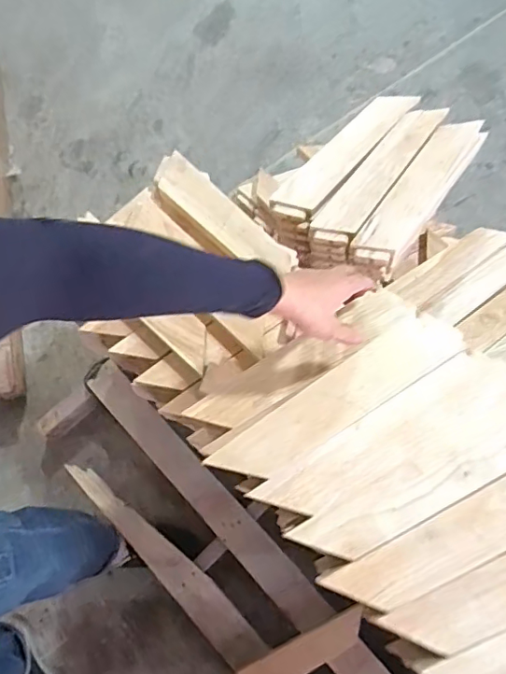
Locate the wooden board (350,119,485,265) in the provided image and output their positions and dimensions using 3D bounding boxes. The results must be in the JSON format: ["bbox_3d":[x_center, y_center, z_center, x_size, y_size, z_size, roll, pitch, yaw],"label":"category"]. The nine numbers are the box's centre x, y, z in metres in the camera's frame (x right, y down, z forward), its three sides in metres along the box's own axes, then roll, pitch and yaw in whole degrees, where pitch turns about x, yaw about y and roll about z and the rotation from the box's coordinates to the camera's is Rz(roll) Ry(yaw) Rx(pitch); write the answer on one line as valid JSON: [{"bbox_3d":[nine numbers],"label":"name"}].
[{"bbox_3d":[0.262,-0.233,0.841,0.068,0.016,0.291,39,82,-6],"label":"wooden board"}]

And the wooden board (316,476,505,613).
[{"bbox_3d":[0.212,0.191,0.527,0.287,0.011,0.060,-25,73,-6],"label":"wooden board"}]

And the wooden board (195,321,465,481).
[{"bbox_3d":[0.093,0.065,0.573,0.285,0.010,0.060,-32,74,-8],"label":"wooden board"}]

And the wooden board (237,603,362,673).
[{"bbox_3d":[0.090,0.612,1.034,0.279,0.028,0.060,-27,74,-6],"label":"wooden board"}]

